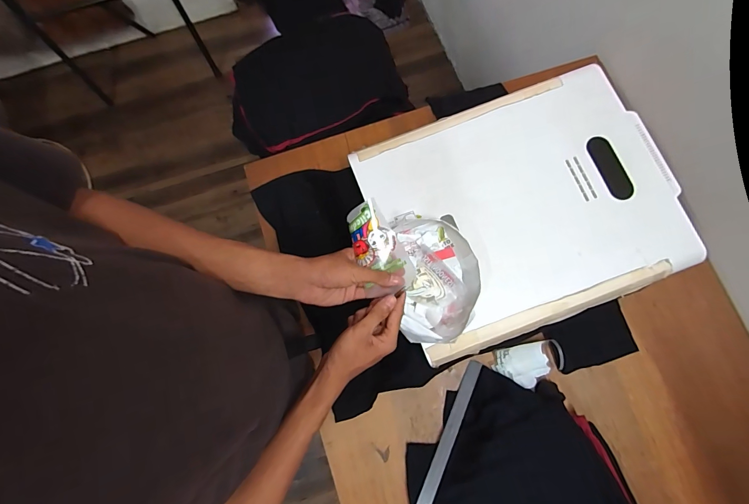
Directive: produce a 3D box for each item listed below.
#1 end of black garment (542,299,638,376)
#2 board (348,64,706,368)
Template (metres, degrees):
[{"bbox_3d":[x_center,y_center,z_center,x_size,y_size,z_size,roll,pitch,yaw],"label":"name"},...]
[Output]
[{"bbox_3d":[0.439,0.176,0.718,0.168,0.018,0.107,-19,80,-3],"label":"end of black garment"},{"bbox_3d":[0.262,-0.084,0.617,0.496,0.030,0.405,-21,80,-3],"label":"board"}]

